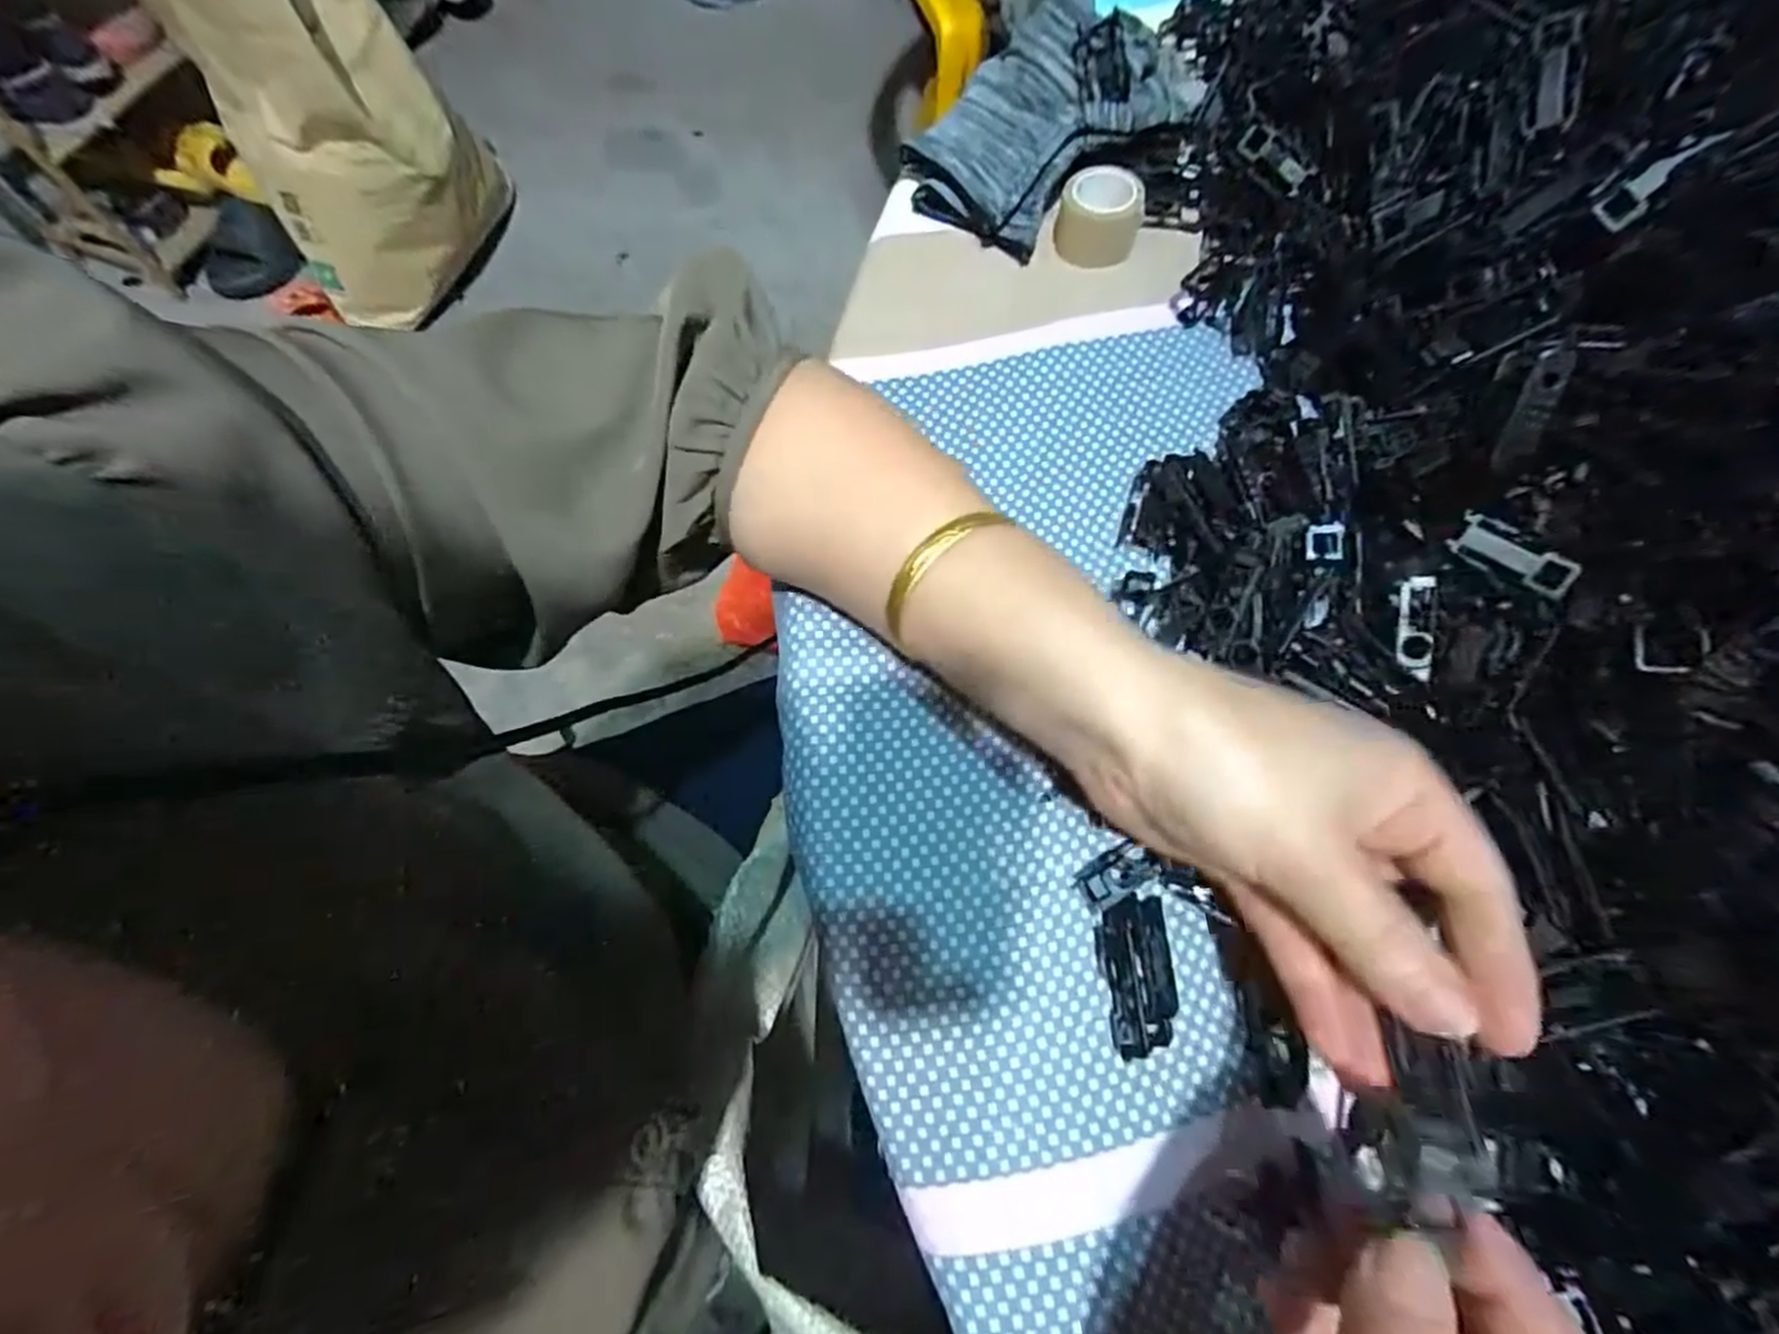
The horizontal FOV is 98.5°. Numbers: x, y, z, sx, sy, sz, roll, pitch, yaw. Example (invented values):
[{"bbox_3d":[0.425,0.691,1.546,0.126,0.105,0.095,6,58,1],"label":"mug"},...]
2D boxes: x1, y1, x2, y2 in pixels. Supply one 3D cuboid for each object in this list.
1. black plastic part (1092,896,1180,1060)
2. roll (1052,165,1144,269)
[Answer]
[{"bbox_3d":[0.083,0.104,0.257,0.023,0.006,0.049,-3,69,-2],"label":"black plastic part"},{"bbox_3d":[0.098,-0.211,0.360,0.037,0.026,0.037,8,69,3],"label":"roll"}]

